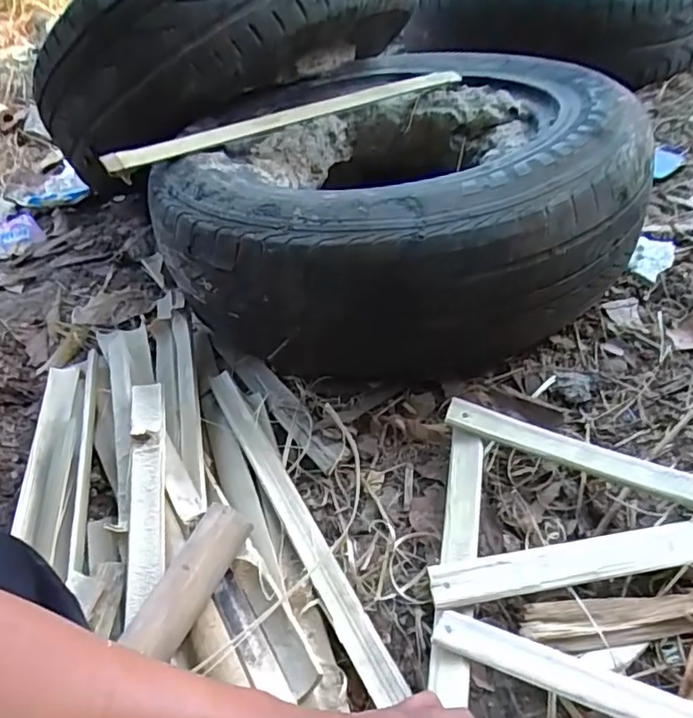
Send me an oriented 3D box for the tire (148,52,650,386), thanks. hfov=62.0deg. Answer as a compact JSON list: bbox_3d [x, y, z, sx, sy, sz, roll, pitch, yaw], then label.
[{"bbox_3d":[0.070,-0.211,0.705,0.506,0.191,0.533,11,46,20],"label":"tire"}]

